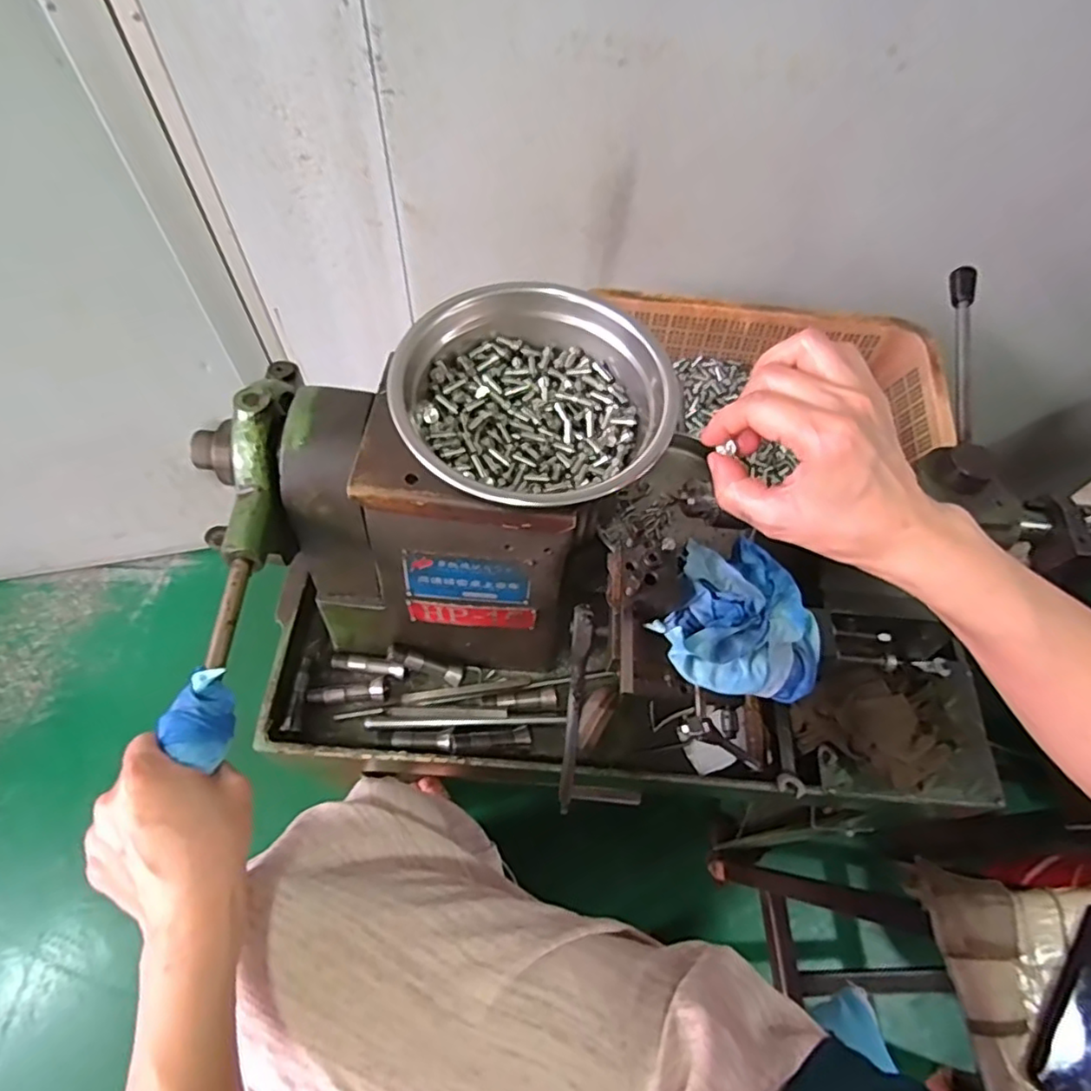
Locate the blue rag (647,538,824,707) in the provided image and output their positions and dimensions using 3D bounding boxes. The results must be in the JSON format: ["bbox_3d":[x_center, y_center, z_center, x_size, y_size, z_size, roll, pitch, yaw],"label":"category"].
[{"bbox_3d":[0.141,0.043,0.436,0.113,0.039,0.114,10,62,1],"label":"blue rag"}]

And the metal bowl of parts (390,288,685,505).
[{"bbox_3d":[-0.008,-0.093,0.395,0.169,0.062,0.156,2,62,-3],"label":"metal bowl of parts"}]

